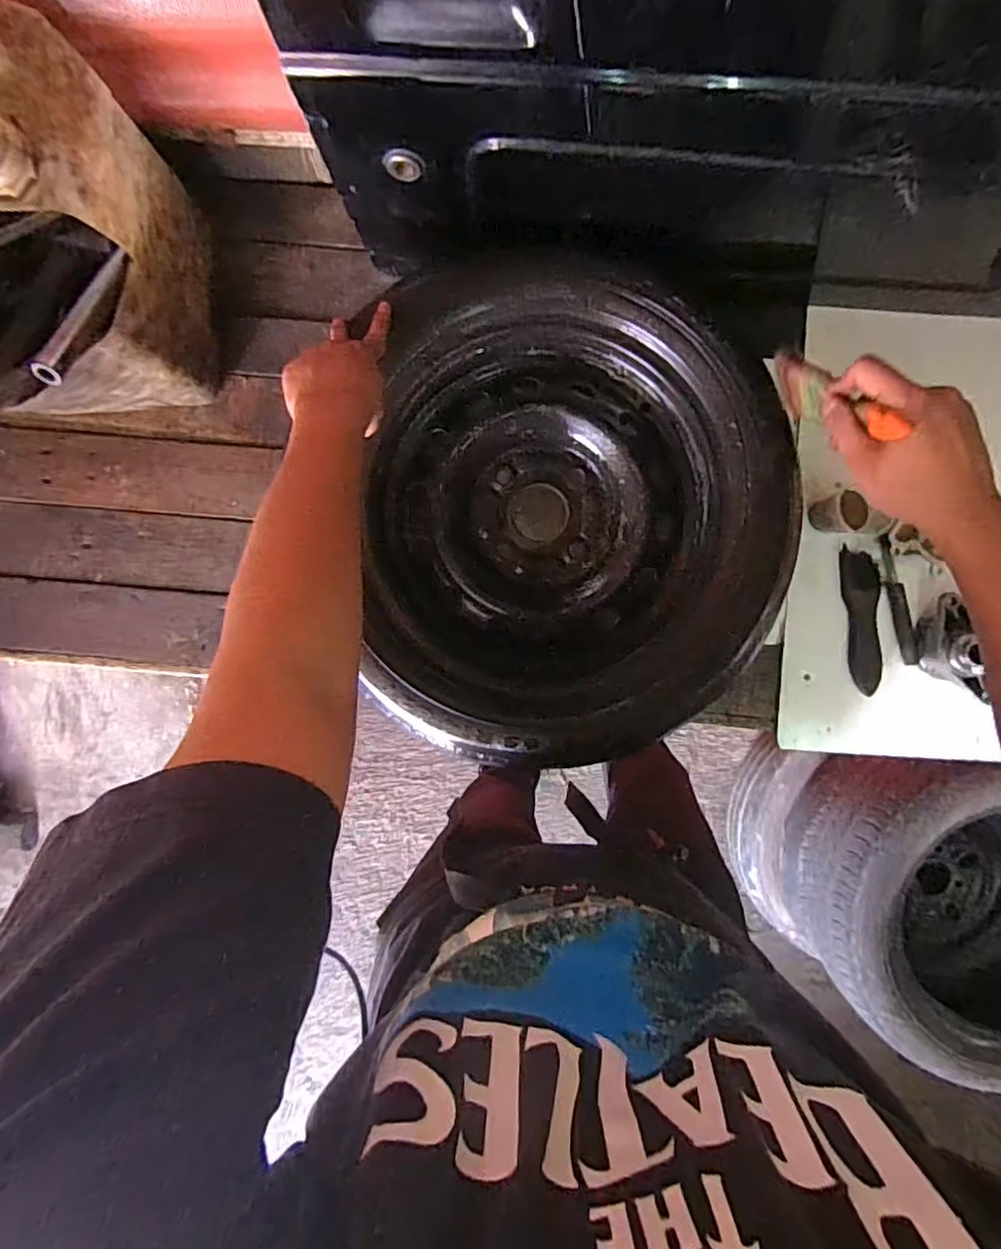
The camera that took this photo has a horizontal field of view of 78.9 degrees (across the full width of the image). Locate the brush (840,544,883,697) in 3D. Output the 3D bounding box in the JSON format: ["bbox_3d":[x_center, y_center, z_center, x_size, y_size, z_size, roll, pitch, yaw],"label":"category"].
[{"bbox_3d":[0.464,-0.005,0.777,0.046,0.013,0.183,-6,91,-1],"label":"brush"}]

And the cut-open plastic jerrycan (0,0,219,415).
[{"bbox_3d":[-0.491,-0.360,0.608,0.293,0.291,0.262,1,91,-1],"label":"cut-open plastic jerrycan"}]

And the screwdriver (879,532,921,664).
[{"bbox_3d":[0.505,-0.031,0.769,0.023,0.018,0.166,-15,91,0],"label":"screwdriver"}]

